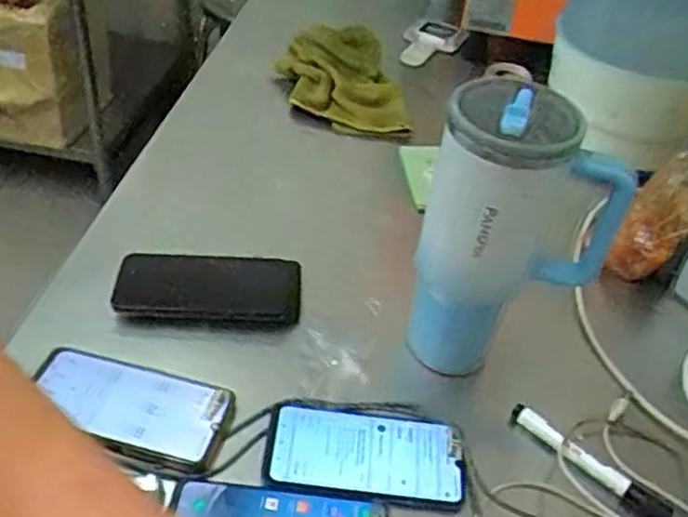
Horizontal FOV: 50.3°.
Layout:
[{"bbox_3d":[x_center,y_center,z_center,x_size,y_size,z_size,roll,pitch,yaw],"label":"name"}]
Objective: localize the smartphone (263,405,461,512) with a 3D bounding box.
[{"bbox_3d":[0.017,0.161,0.594,0.159,0.015,0.079,7,42,2],"label":"smartphone"}]

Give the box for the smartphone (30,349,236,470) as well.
[{"bbox_3d":[-0.178,0.120,0.610,0.166,0.013,0.073,15,43,11],"label":"smartphone"}]

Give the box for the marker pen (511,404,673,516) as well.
[{"bbox_3d":[0.202,0.166,0.605,0.142,0.014,0.017,34,50,28],"label":"marker pen"}]

